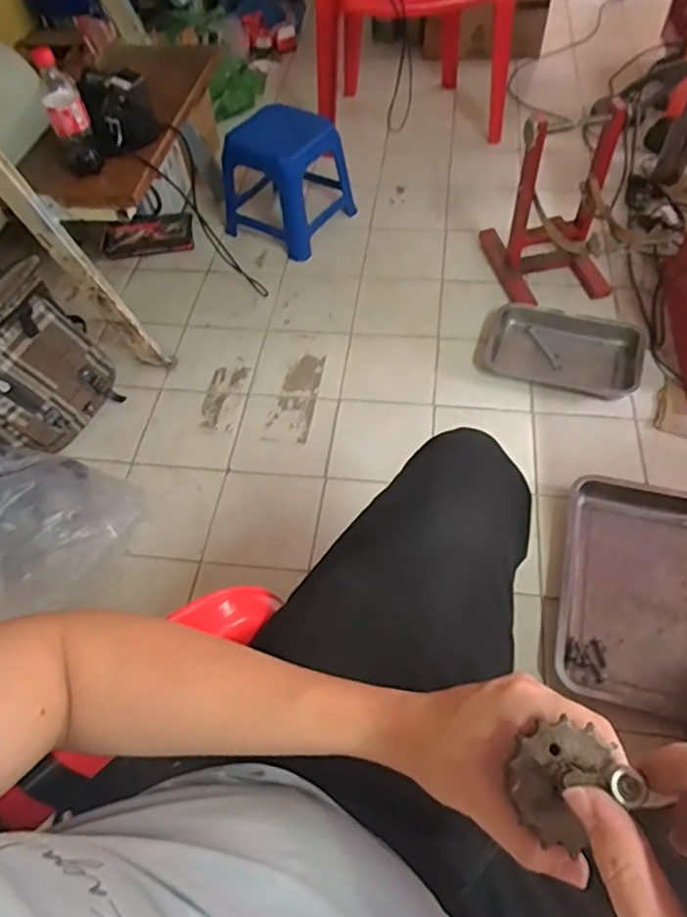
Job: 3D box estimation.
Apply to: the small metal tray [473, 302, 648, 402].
[{"bbox_3d":[0.472,-0.243,1.331,0.337,0.040,0.201,17,59,15],"label":"small metal tray"}]

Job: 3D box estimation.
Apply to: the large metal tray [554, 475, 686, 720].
[{"bbox_3d":[0.520,0.215,1.027,0.289,0.033,0.400,11,57,12],"label":"large metal tray"}]

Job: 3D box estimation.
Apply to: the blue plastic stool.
[{"bbox_3d":[-0.150,-0.725,1.570,0.259,0.266,0.259,28,62,21],"label":"blue plastic stool"}]

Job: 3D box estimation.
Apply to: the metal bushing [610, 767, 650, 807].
[{"bbox_3d":[0.100,0.116,0.216,0.011,0.004,0.012,-1,59,2],"label":"metal bushing"}]

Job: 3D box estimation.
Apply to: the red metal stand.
[{"bbox_3d":[0.469,-0.568,1.349,0.227,0.365,0.288,-14,56,-5],"label":"red metal stand"}]

